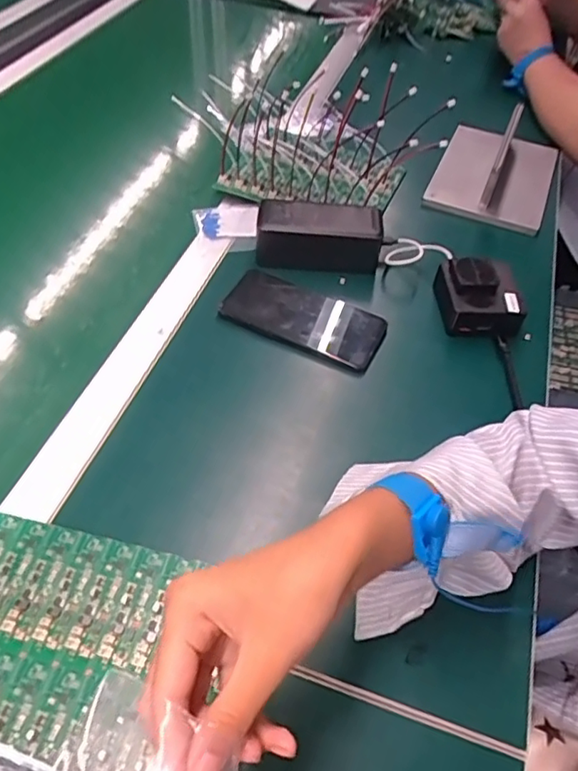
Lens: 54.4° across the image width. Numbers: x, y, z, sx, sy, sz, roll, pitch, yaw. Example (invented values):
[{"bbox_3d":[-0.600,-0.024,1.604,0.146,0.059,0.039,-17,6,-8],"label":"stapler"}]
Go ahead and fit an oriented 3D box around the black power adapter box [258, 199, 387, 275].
[{"bbox_3d":[0.031,-0.157,0.591,0.127,0.053,0.053,5,50,0],"label":"black power adapter box"}]

